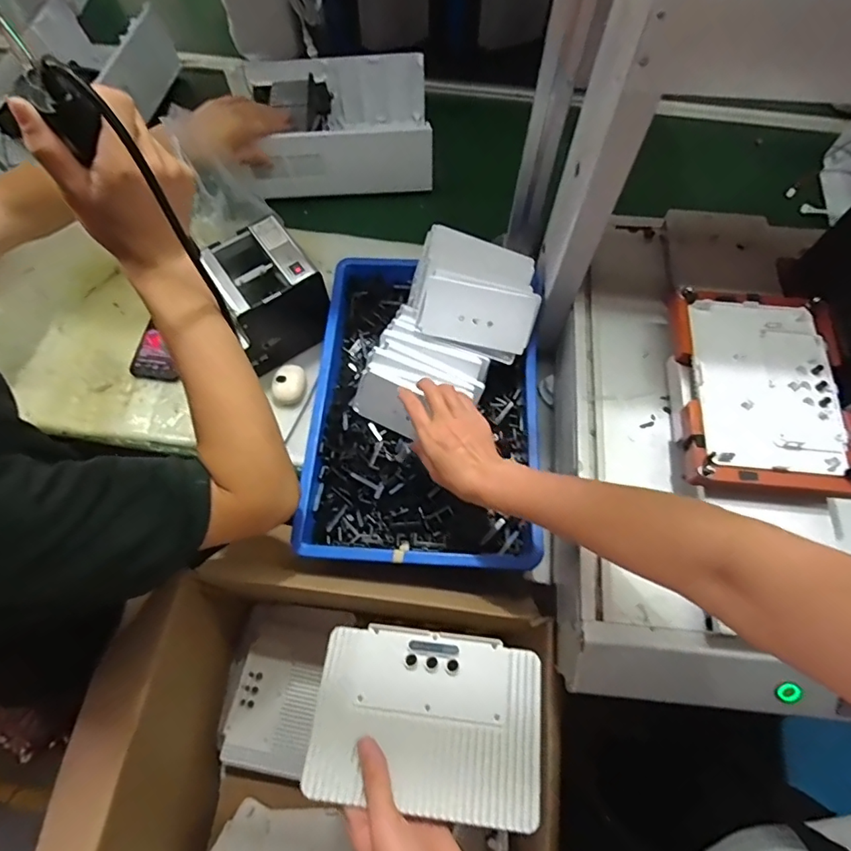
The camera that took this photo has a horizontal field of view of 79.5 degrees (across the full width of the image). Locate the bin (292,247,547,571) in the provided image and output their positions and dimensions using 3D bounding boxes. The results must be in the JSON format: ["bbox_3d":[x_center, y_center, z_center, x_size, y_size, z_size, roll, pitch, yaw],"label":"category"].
[{"bbox_3d":[0.010,-0.022,0.729,0.312,0.144,0.447,2,66,1],"label":"bin"}]

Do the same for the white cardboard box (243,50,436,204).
[{"bbox_3d":[-0.147,-0.522,0.897,0.301,0.122,0.235,-5,66,-2],"label":"white cardboard box"}]

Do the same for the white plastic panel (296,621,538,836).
[{"bbox_3d":[0.001,0.246,0.431,0.187,0.020,0.131,6,66,3],"label":"white plastic panel"}]

